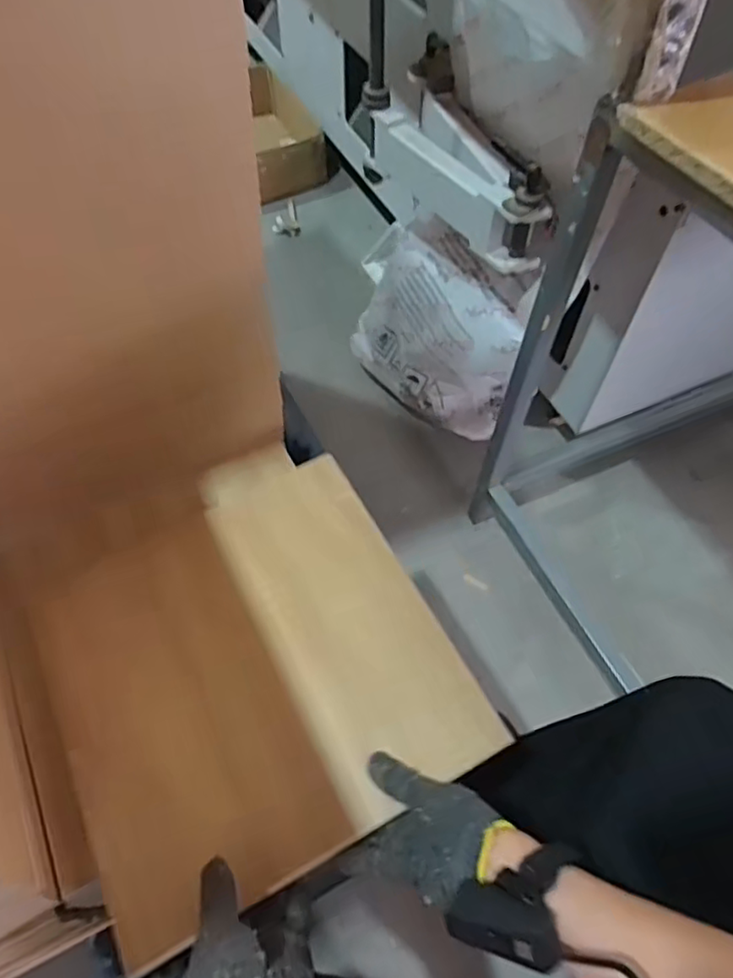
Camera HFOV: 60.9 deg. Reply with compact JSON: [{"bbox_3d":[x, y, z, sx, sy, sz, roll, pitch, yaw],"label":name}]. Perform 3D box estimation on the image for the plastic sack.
[{"bbox_3d":[0.134,-0.322,1.299,0.194,0.335,0.433,-25,61,-15],"label":"plastic sack"}]

